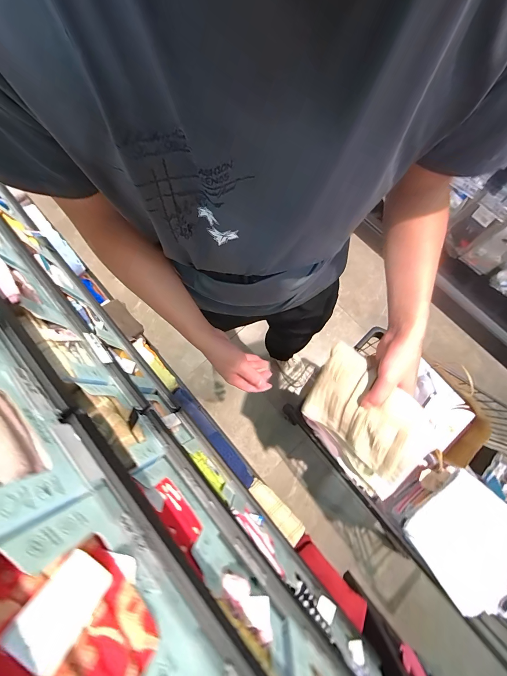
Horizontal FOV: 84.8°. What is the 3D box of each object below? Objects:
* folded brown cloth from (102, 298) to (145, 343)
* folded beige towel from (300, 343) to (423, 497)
[{"bbox_3d":[-0.541,-0.080,1.159,0.074,0.032,0.195,-41,79,-8],"label":"folded brown cloth"},{"bbox_3d":[0.163,0.122,0.439,0.182,0.027,0.156,47,124,45],"label":"folded beige towel"}]

